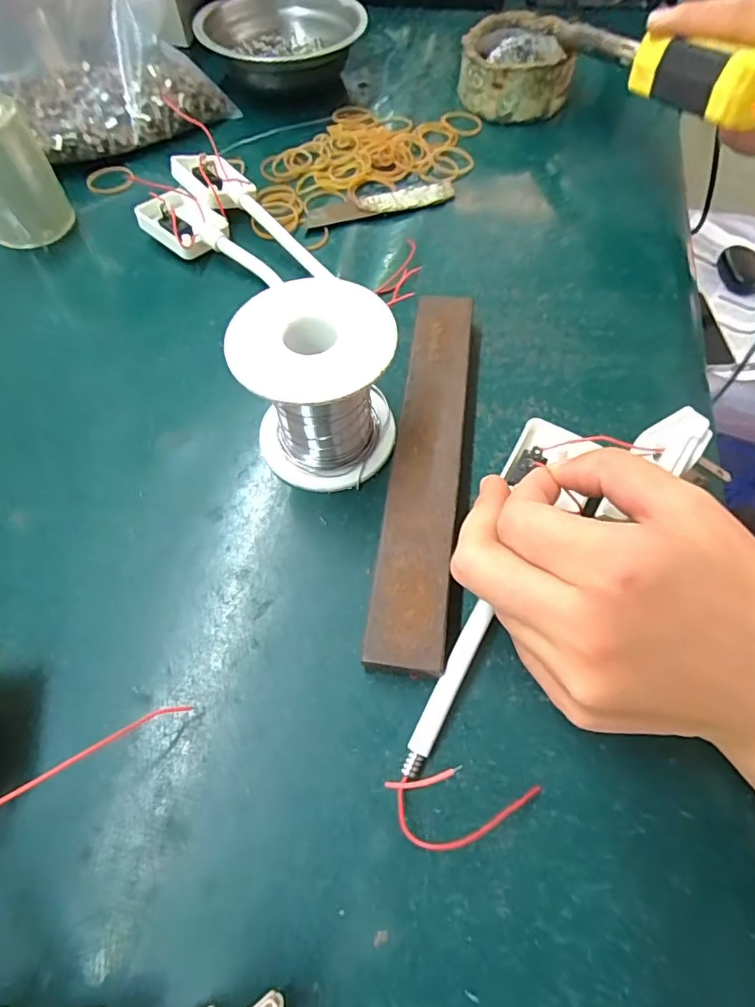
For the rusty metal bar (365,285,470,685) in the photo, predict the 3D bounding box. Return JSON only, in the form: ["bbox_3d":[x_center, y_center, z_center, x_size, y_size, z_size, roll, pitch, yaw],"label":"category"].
[{"bbox_3d":[0.022,-0.021,0.238,0.030,0.018,0.192,7,62,4],"label":"rusty metal bar"}]

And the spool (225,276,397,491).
[{"bbox_3d":[-0.024,-0.048,0.224,0.061,0.070,0.065,0,62,1],"label":"spool"}]

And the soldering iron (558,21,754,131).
[{"bbox_3d":[0.162,-0.260,0.300,0.037,0.026,0.176,-20,54,-10],"label":"soldering iron"}]

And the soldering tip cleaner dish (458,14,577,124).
[{"bbox_3d":[0.104,-0.323,0.385,0.080,0.040,0.081,11,63,7],"label":"soldering tip cleaner dish"}]

